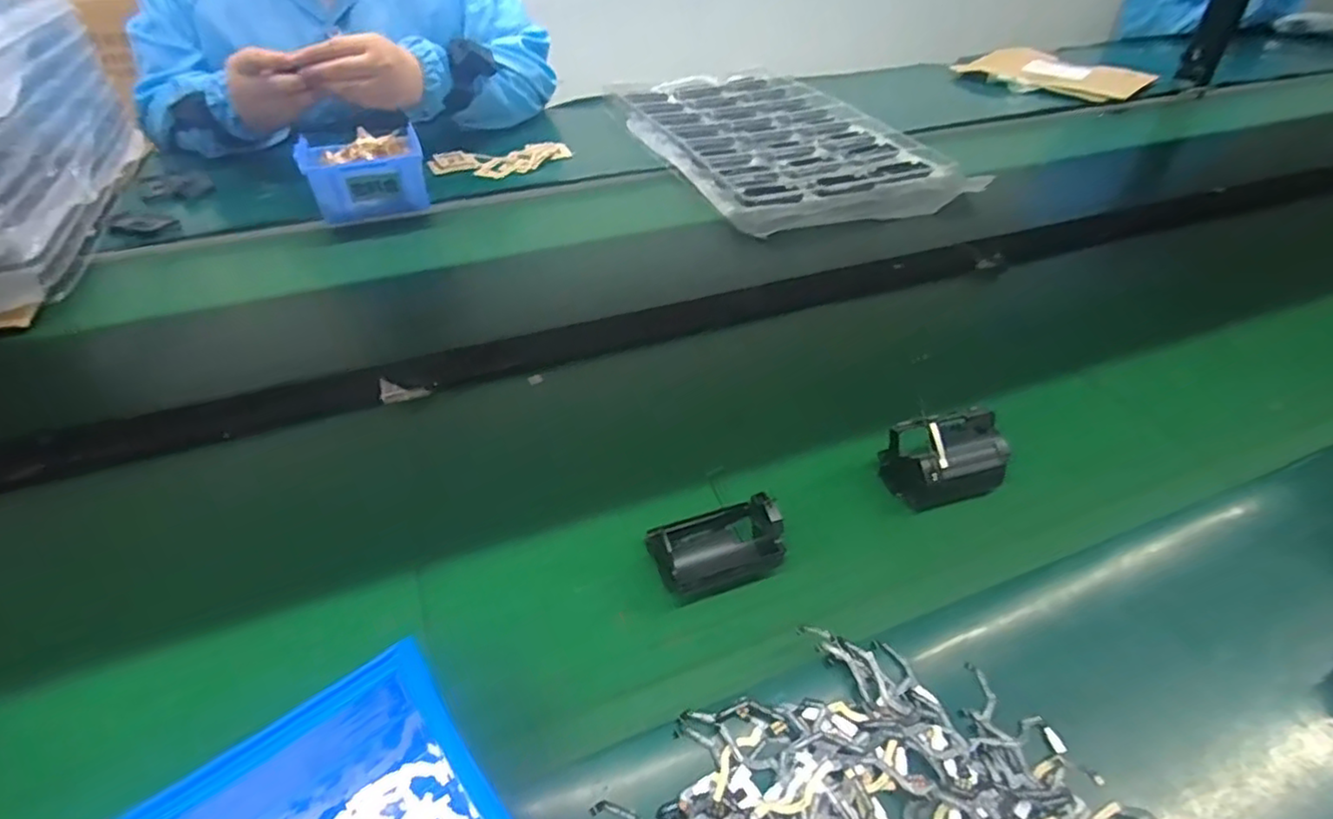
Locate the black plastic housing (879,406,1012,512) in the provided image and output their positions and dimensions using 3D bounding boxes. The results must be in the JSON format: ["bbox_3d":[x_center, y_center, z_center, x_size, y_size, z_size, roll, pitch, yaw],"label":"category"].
[{"bbox_3d":[0.180,0.036,0.419,0.069,0.054,0.048,-11,43,-14],"label":"black plastic housing"}]

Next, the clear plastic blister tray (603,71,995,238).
[{"bbox_3d":[0.131,-0.374,0.893,0.307,0.046,0.525,-15,44,-18],"label":"clear plastic blister tray"}]

